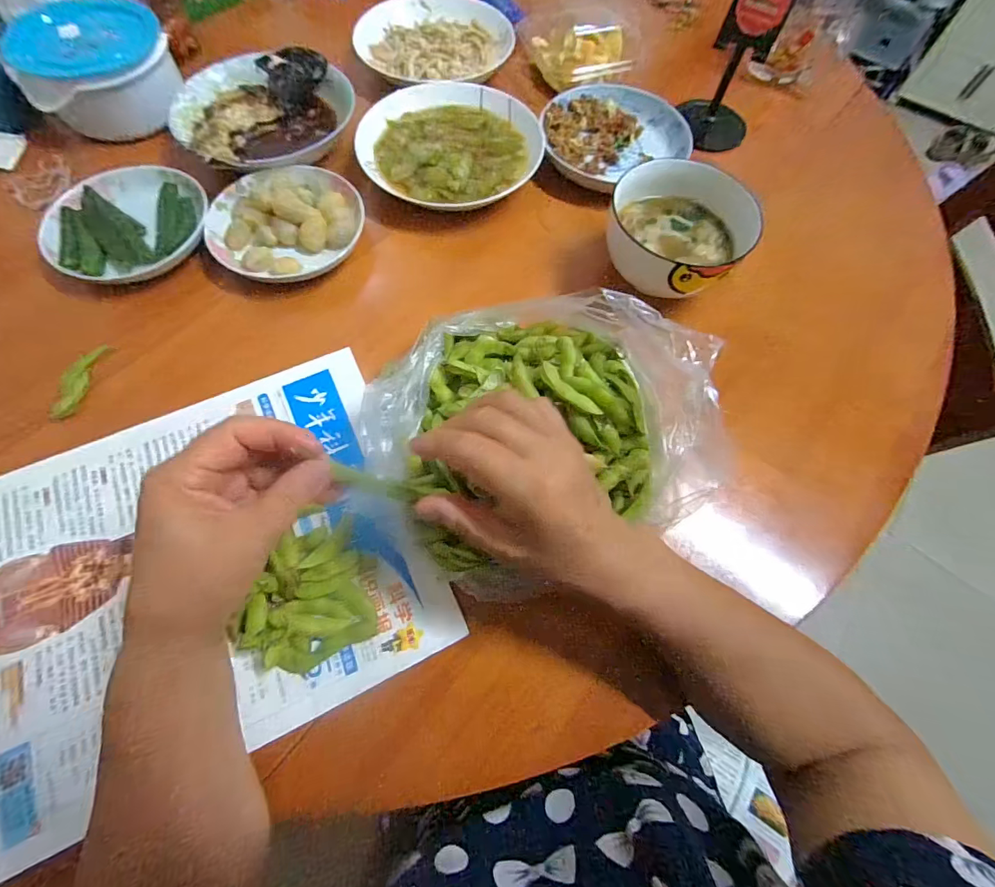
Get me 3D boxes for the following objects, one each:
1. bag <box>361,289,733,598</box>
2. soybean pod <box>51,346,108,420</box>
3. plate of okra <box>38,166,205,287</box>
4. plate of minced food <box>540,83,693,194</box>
[{"bbox_3d":[0.029,-0.017,0.324,0.237,0.087,0.226,-37,73,-13],"label":"bag"},{"bbox_3d":[-0.377,-0.057,0.391,0.017,0.014,0.074,9,69,3],"label":"soybean pod"},{"bbox_3d":[-0.384,-0.236,0.458,0.149,0.030,0.148,0,69,0],"label":"plate of okra"},{"bbox_3d":[0.132,-0.375,0.529,0.168,0.027,0.153,0,69,0],"label":"plate of minced food"}]

